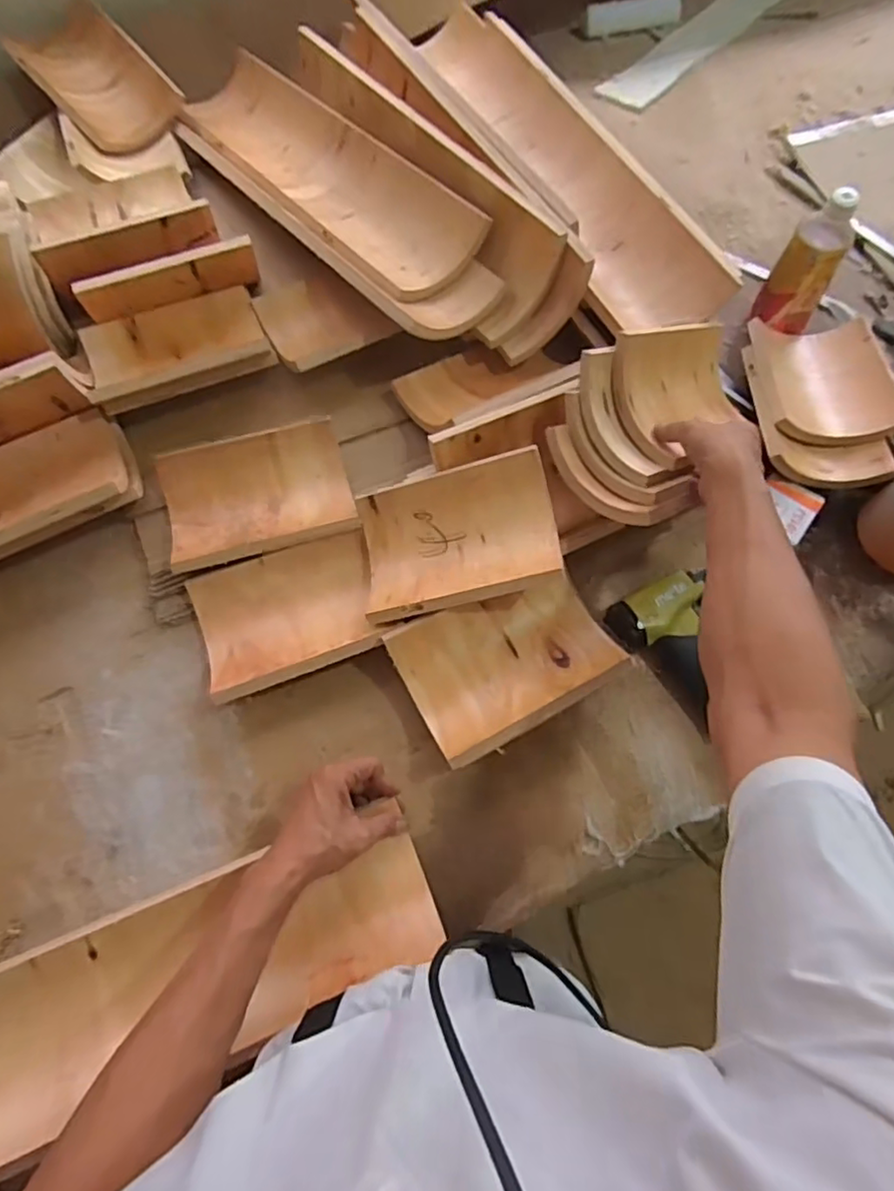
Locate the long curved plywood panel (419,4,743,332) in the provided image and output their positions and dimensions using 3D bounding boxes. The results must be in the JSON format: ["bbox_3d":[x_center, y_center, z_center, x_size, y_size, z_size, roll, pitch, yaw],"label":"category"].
[{"bbox_3d":[0.129,-0.566,0.789,0.140,0.049,0.621,-24,69,-11],"label":"long curved plywood panel"}]

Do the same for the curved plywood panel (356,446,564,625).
[{"bbox_3d":[0.009,-0.057,0.630,0.195,0.032,0.140,-14,73,15],"label":"curved plywood panel"}]

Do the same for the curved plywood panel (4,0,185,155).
[{"bbox_3d":[-0.490,-0.723,0.863,0.242,0.055,0.152,43,75,-1],"label":"curved plywood panel"}]

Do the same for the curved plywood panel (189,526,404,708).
[{"bbox_3d":[-0.162,0.018,0.645,0.189,0.038,0.143,-19,68,-9],"label":"curved plywood panel"}]

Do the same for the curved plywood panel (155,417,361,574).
[{"bbox_3d":[-0.207,-0.110,0.685,0.197,0.050,0.135,-17,68,-8],"label":"curved plywood panel"}]

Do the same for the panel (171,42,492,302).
[{"bbox_3d":[-0.163,-0.562,0.794,0.140,0.052,0.526,-36,72,-15],"label":"panel"}]

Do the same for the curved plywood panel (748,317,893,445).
[{"bbox_3d":[0.446,-0.254,0.733,0.146,0.032,0.214,4,55,7],"label":"curved plywood panel"}]

